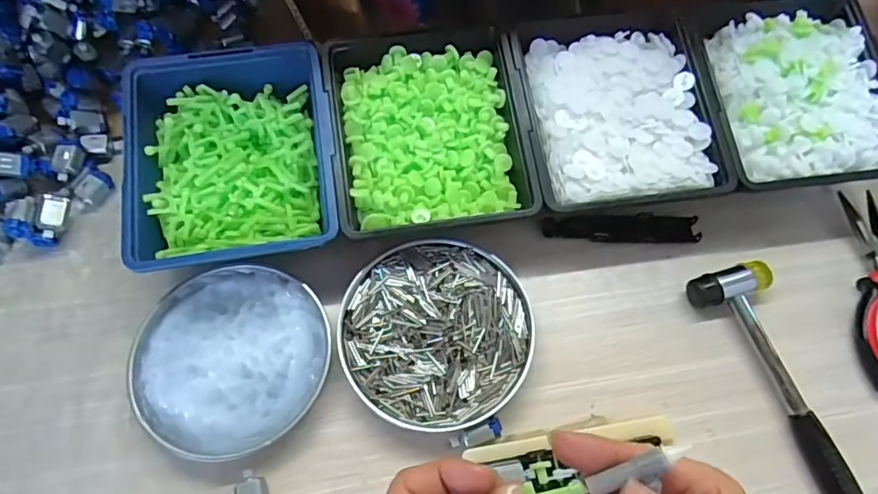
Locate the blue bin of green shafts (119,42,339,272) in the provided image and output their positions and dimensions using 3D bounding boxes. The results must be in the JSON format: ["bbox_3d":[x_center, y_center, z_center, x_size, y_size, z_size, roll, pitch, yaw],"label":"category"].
[{"bbox_3d":[-0.153,-0.066,0.396,0.146,0.051,0.166,-8,69,-4],"label":"blue bin of green shafts"}]

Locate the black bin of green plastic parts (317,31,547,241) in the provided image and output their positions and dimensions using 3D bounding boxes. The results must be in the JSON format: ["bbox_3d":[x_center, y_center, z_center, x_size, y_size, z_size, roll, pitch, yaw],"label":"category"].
[{"bbox_3d":[-0.008,-0.087,0.403,0.142,0.043,0.160,-8,69,-5],"label":"black bin of green plastic parts"}]

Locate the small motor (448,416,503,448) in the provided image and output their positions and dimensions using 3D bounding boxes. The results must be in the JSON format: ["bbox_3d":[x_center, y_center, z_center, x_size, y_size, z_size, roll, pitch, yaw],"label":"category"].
[{"bbox_3d":[0.024,0.125,0.348,0.034,0.016,0.013,-17,70,-8],"label":"small motor"}]

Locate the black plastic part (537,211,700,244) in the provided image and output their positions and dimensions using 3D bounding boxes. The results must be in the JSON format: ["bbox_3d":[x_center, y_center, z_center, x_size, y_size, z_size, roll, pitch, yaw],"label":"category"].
[{"bbox_3d":[0.145,-0.016,0.418,0.122,0.007,0.022,1,68,-1],"label":"black plastic part"}]

